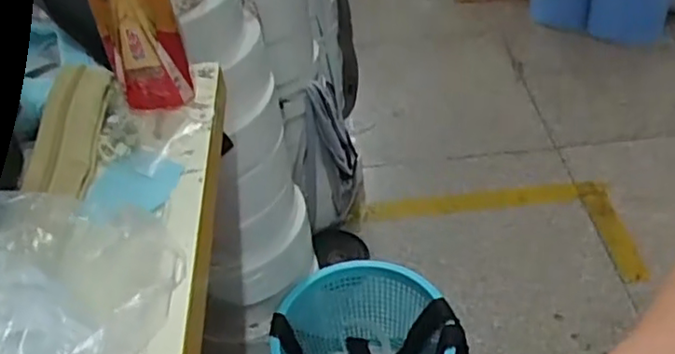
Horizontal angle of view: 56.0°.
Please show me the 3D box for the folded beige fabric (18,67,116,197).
[{"bbox_3d":[-0.228,-0.047,0.547,0.051,0.032,0.138,0,60,5],"label":"folded beige fabric"}]

